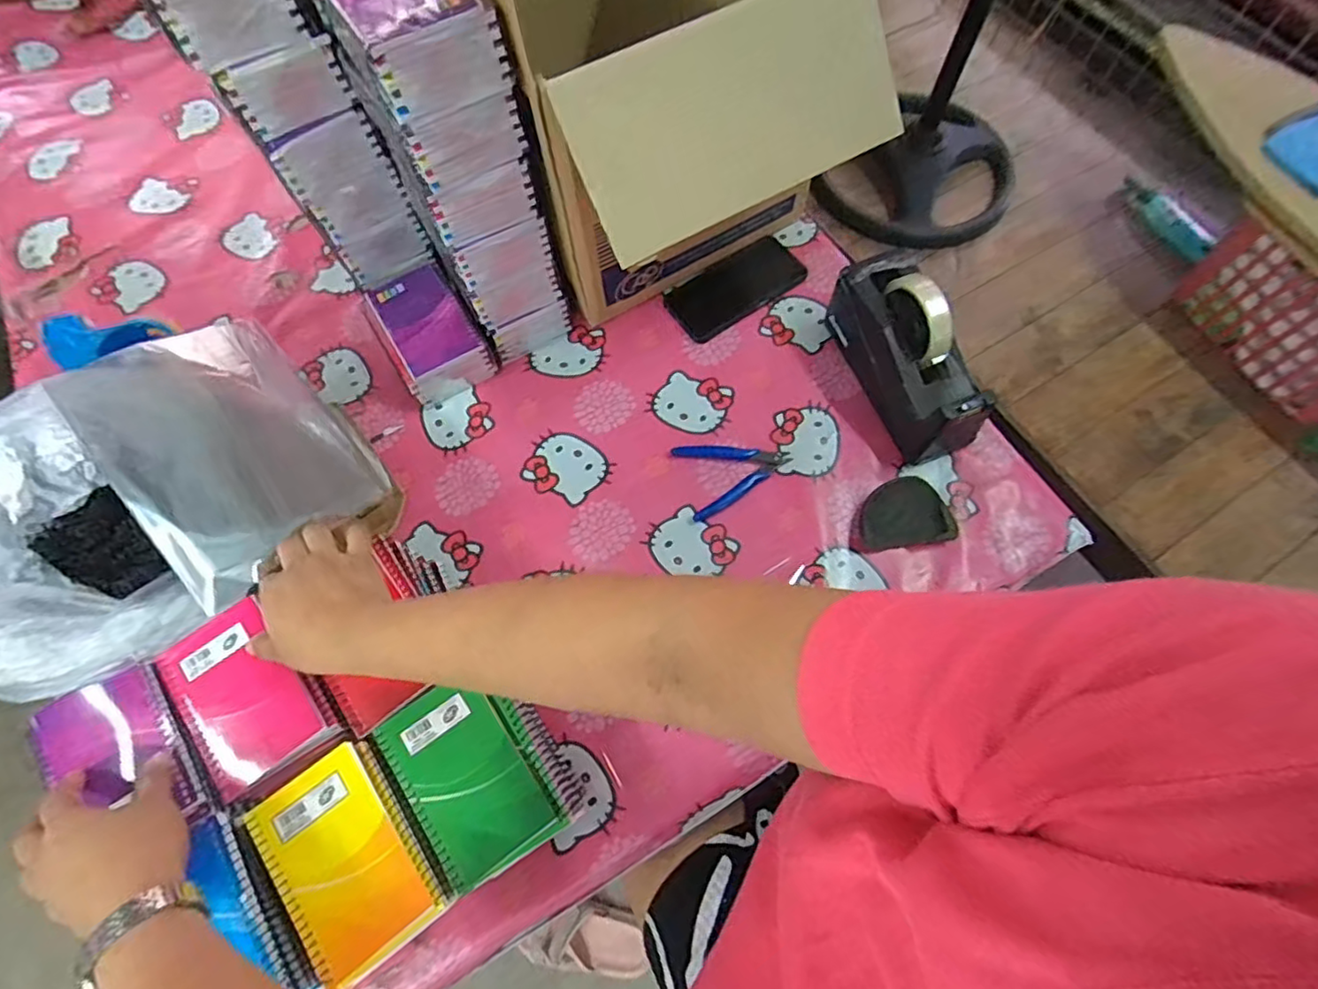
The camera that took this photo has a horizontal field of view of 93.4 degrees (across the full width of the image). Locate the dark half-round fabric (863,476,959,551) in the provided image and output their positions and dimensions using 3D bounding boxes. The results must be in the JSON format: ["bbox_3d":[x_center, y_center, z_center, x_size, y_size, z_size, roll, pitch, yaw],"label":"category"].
[{"bbox_3d":[0.247,0.019,0.622,0.086,0.023,0.065,-6,68,-3],"label":"dark half-round fabric"}]

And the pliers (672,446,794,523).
[{"bbox_3d":[0.082,-0.024,0.662,0.114,0.006,0.085,-13,68,-5],"label":"pliers"}]

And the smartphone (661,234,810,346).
[{"bbox_3d":[0.090,-0.250,0.743,0.162,0.015,0.081,-33,72,-13],"label":"smartphone"}]

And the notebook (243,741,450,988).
[{"bbox_3d":[-0.221,0.256,0.437,0.089,0.010,0.136,-35,72,-13],"label":"notebook"}]

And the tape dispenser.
[{"bbox_3d":[0.254,-0.145,0.630,0.077,0.112,0.206,-18,69,-8],"label":"tape dispenser"}]

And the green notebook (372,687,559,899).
[{"bbox_3d":[-0.144,0.207,0.460,0.082,0.010,0.133,-33,72,-13],"label":"green notebook"}]

